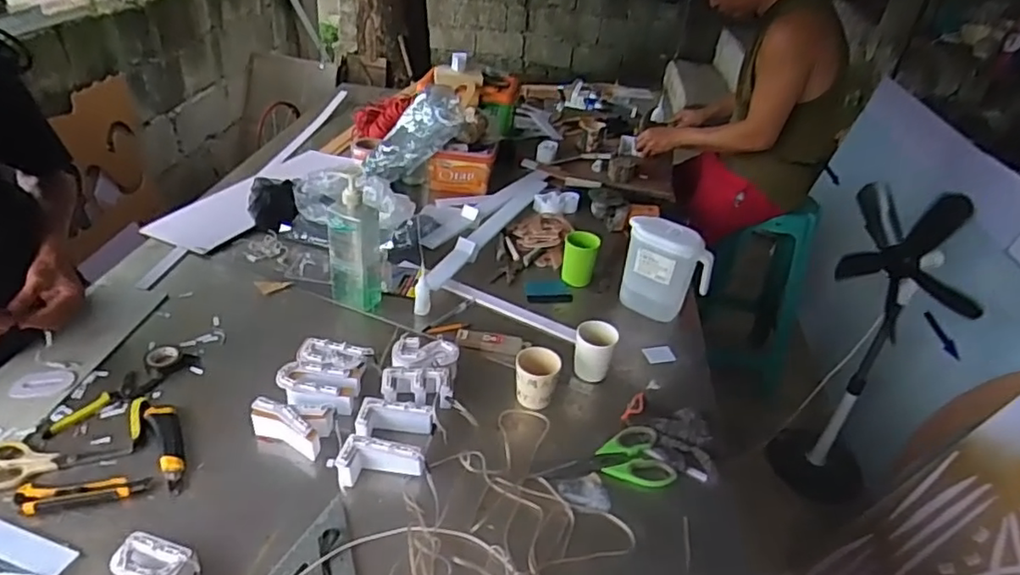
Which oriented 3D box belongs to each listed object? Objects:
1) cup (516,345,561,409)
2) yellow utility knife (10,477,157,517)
[{"bbox_3d":[0.042,0.157,1.028,0.071,0.094,0.068,5,35,-4],"label":"cup"},{"bbox_3d":[-0.572,0.277,0.818,0.153,0.012,0.046,-1,36,-12],"label":"yellow utility knife"}]

